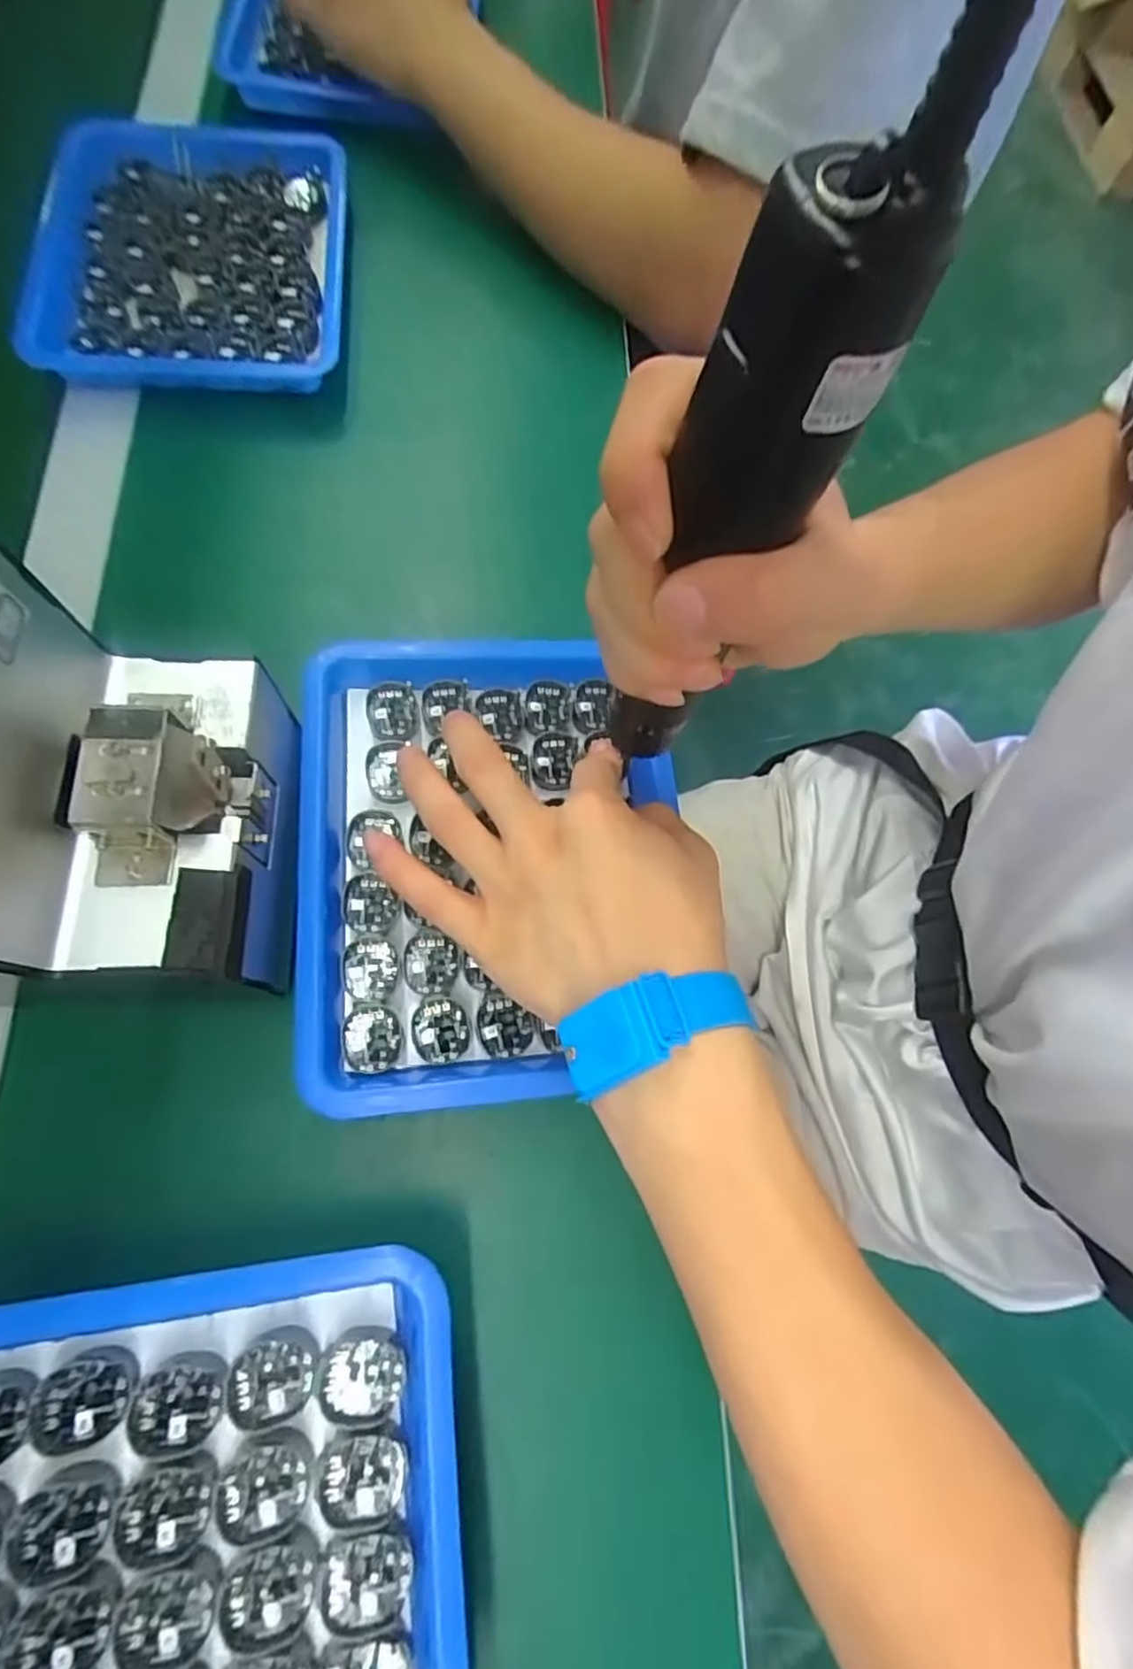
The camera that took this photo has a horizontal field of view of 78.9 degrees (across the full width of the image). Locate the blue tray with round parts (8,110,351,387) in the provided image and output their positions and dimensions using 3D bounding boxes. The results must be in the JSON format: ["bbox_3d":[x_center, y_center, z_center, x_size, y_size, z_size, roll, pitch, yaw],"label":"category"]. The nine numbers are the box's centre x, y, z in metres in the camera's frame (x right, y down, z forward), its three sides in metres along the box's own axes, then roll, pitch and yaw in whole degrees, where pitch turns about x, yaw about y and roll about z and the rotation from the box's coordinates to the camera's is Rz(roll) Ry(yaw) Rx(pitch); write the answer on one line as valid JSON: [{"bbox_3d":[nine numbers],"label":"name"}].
[{"bbox_3d":[-0.226,-0.362,0.425,0.176,0.028,0.214,-2,71,-5],"label":"blue tray with round parts"}]

